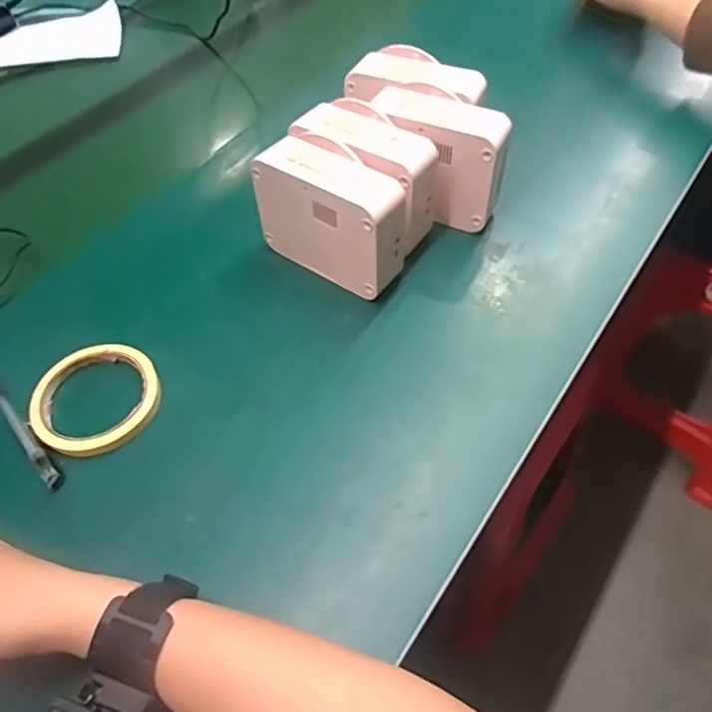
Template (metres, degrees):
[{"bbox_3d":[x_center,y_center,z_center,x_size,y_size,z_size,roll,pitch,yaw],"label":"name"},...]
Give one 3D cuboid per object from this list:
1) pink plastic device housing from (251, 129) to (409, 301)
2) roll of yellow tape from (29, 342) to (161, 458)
[{"bbox_3d":[-0.022,-0.114,0.477,0.128,0.101,0.066,29,60,25],"label":"pink plastic device housing"},{"bbox_3d":[-0.196,0.029,0.432,0.090,0.015,0.089,-3,52,4],"label":"roll of yellow tape"}]

